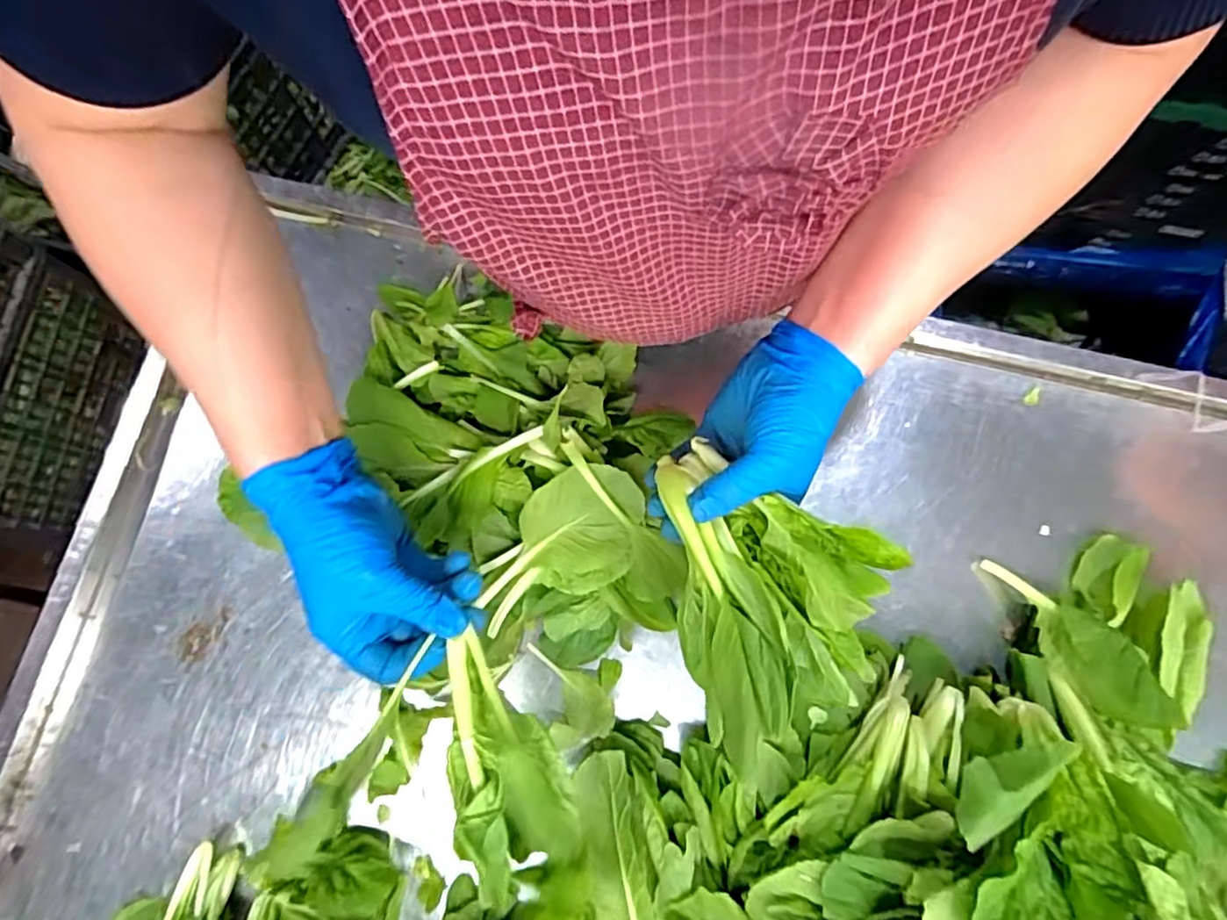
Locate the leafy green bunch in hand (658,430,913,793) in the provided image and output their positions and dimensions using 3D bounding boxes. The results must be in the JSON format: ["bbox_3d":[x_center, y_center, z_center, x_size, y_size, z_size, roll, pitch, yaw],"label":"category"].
[{"bbox_3d":[0.097,0.073,0.368,0.120,0.097,0.168,-7,79,-1],"label":"leafy green bunch in hand"}]

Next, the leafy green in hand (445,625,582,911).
[{"bbox_3d":[-0.065,0.167,0.357,0.058,0.035,0.132,-20,81,-4],"label":"leafy green in hand"}]

